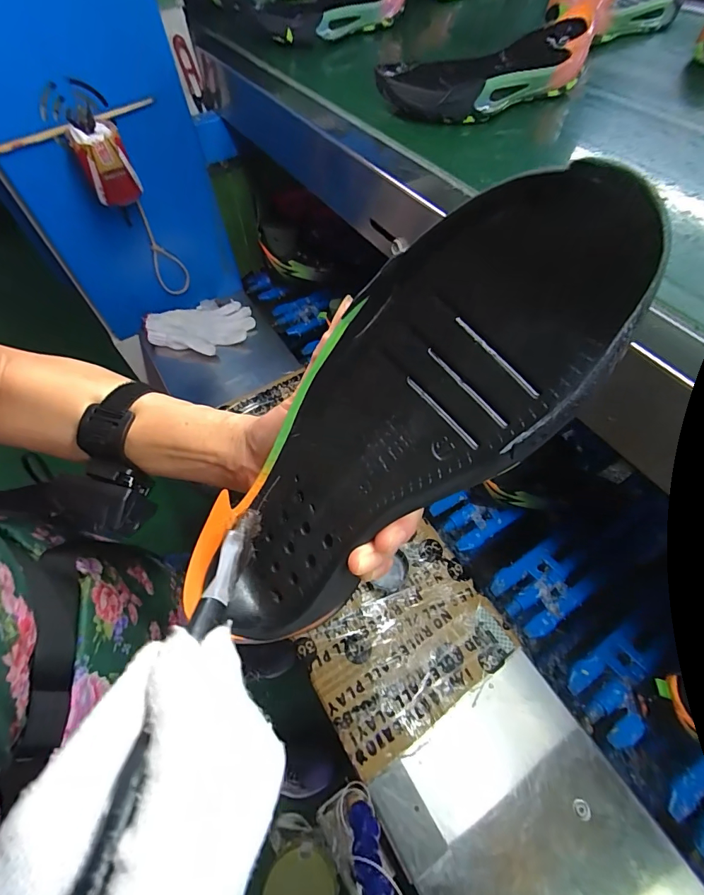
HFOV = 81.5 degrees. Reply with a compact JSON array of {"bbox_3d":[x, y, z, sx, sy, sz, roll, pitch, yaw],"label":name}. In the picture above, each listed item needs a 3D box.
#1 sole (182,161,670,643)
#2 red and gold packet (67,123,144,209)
[{"bbox_3d":[0.002,0.001,0.192,0.257,0.033,0.095,-46,58,29],"label":"sole"},{"bbox_3d":[-0.360,-0.414,0.602,0.070,0.095,0.069,-33,64,-13],"label":"red and gold packet"}]

